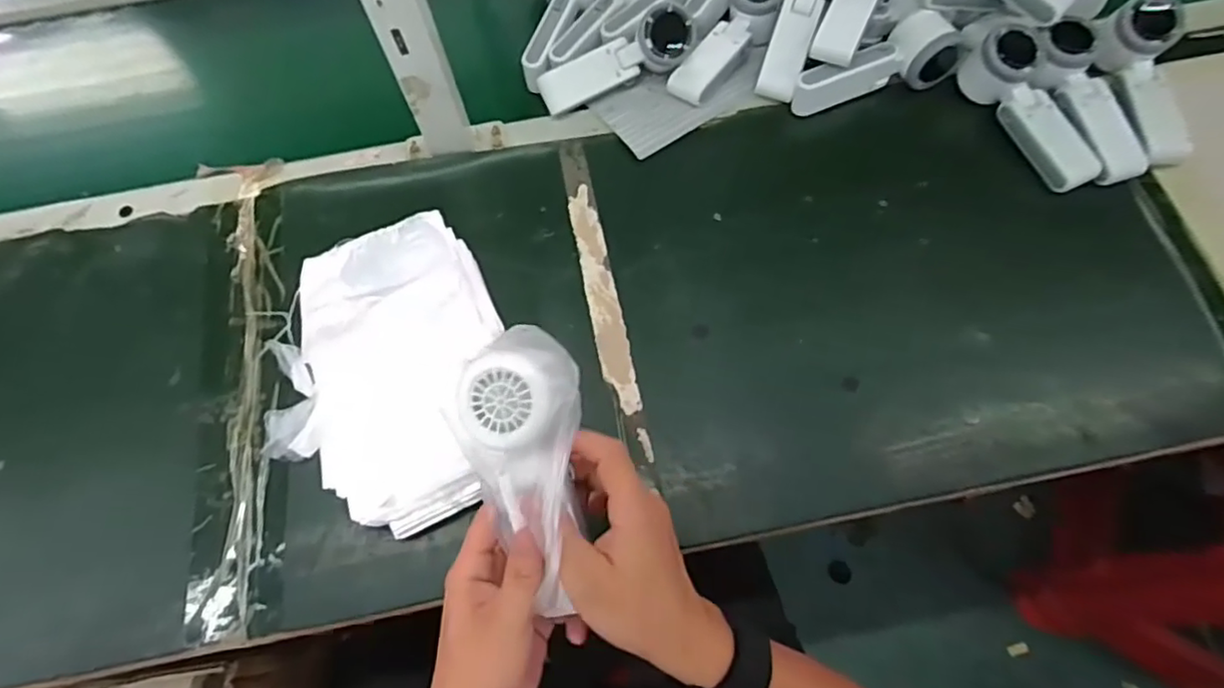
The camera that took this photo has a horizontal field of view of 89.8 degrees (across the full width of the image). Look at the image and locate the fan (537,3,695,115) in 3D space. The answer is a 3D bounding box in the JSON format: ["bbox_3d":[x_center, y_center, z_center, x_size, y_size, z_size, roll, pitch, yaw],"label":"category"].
[{"bbox_3d":[0.005,-0.286,0.617,0.164,0.050,0.050,-21,71,-7],"label":"fan"}]

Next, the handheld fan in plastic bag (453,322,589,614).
[{"bbox_3d":[-0.049,0.070,0.353,0.067,0.041,0.154,-7,90,-1],"label":"handheld fan in plastic bag"}]

